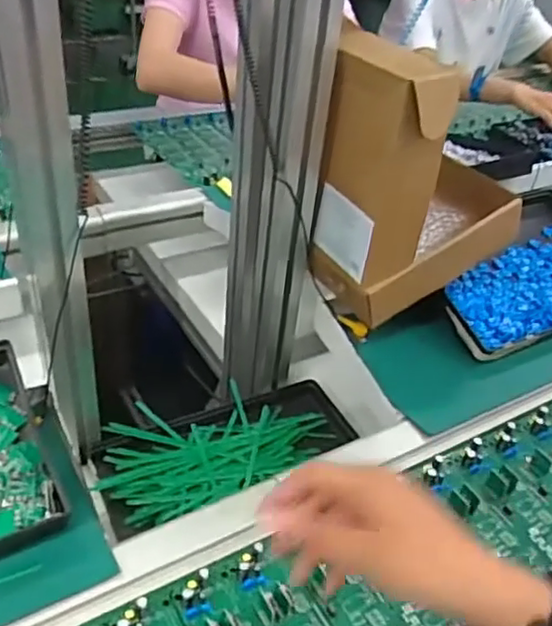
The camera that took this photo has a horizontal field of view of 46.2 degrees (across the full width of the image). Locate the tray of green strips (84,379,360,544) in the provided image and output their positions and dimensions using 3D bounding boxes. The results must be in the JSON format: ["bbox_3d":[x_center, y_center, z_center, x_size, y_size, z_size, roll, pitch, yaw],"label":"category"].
[{"bbox_3d":[-0.054,0.156,0.726,0.291,0.060,0.146,-14,40,-23],"label":"tray of green strips"}]

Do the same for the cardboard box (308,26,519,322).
[{"bbox_3d":[0.158,-0.133,0.672,0.213,0.276,0.115,-21,43,-30],"label":"cardboard box"}]

